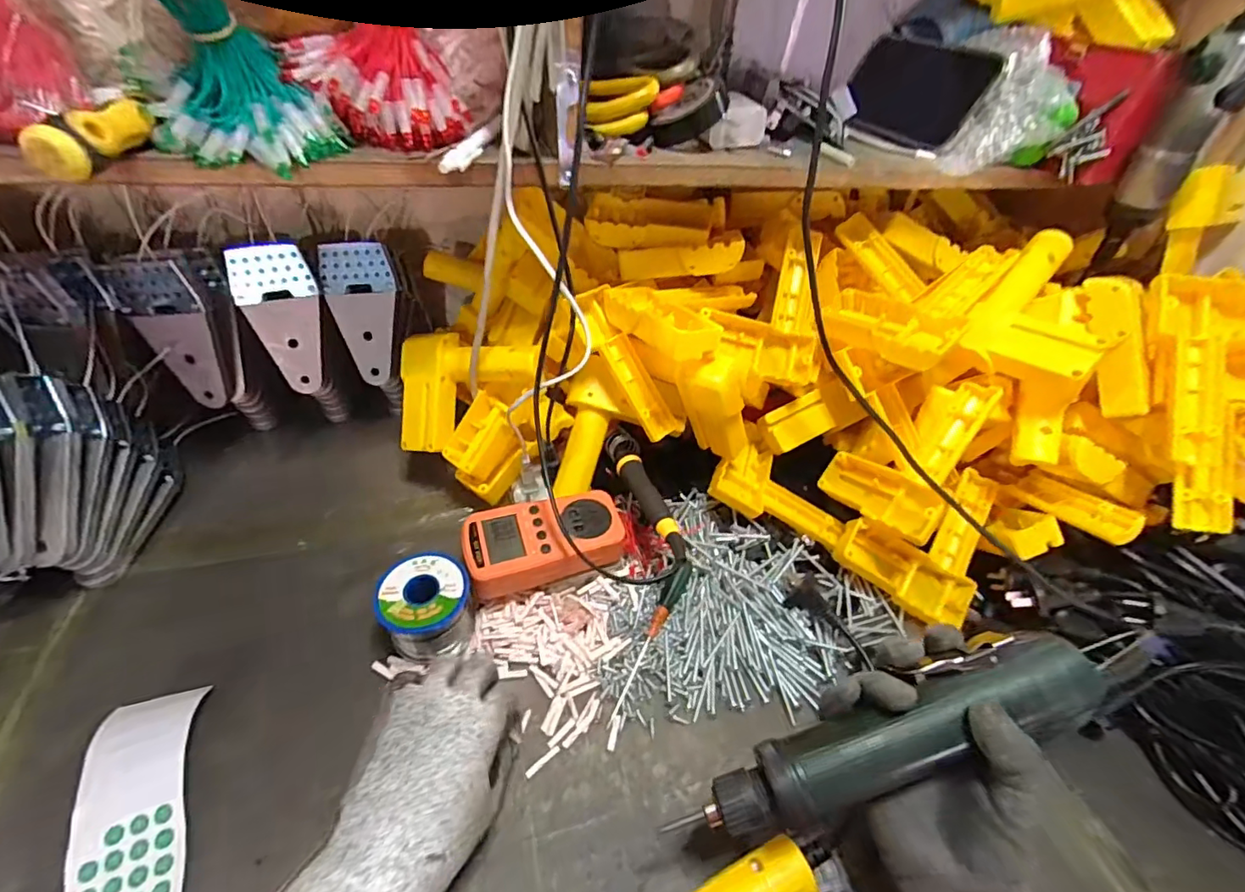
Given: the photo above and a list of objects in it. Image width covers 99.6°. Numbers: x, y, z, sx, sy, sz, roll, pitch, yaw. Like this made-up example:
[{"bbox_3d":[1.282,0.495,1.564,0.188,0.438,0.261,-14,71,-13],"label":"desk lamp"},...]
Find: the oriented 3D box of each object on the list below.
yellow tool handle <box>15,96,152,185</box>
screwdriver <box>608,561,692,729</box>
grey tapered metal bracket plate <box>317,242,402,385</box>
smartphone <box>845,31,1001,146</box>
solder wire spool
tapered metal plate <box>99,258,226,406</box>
[{"bbox_3d":[-0.285,-0.169,0.288,0.024,0.025,0.068,6,43,-2],"label":"yellow tool handle"},{"bbox_3d":[0.024,0.155,0.432,0.015,0.017,0.143,23,58,16],"label":"screwdriver"},{"bbox_3d":[-0.260,-0.133,0.532,0.066,0.135,0.010,-5,20,-13],"label":"grey tapered metal bracket plate"},{"bbox_3d":[0.281,-0.345,0.510,0.009,0.073,0.154,-2,42,-28],"label":"smartphone"},{"bbox_3d":[-0.152,0.127,0.411,0.063,0.061,0.060,4,42,-4],"label":"solder wire spool"},{"bbox_3d":[-0.393,-0.097,0.467,0.064,0.133,0.012,-3,31,3],"label":"tapered metal plate"}]

